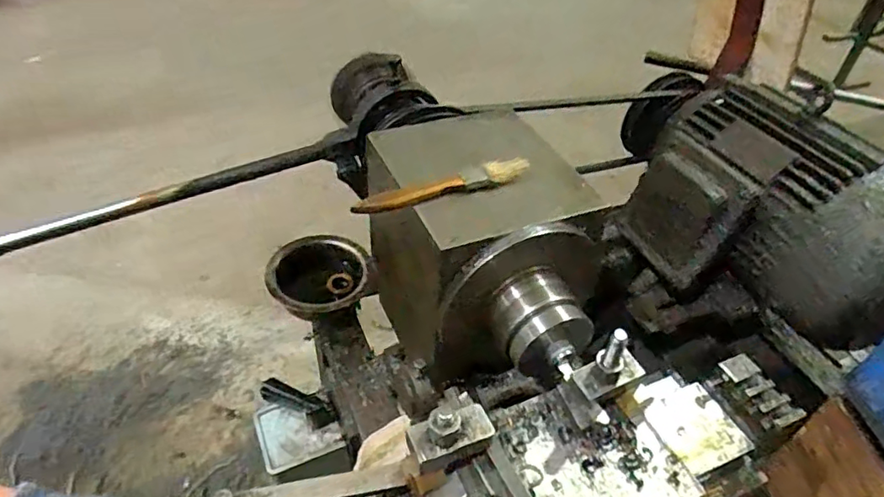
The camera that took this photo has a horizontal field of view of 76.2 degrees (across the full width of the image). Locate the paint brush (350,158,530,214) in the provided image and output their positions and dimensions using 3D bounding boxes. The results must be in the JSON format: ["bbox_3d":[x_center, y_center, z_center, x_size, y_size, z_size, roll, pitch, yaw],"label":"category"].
[{"bbox_3d":[0.002,-0.051,0.451,0.149,0.020,0.017,-14,44,-20],"label":"paint brush"}]

